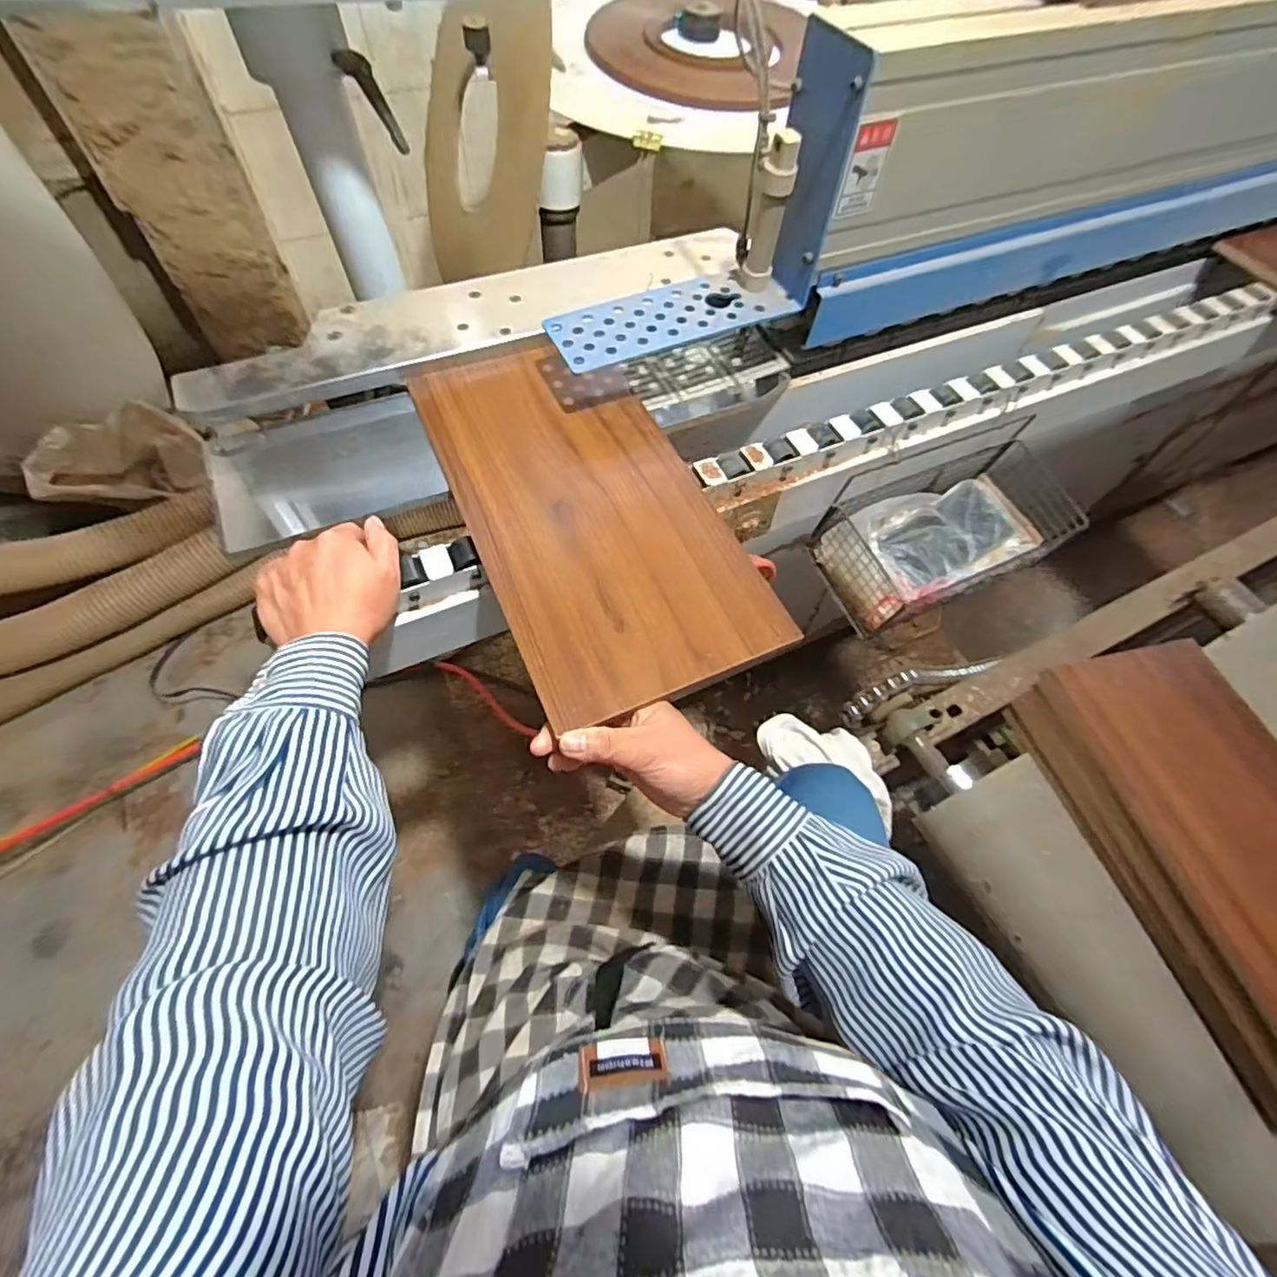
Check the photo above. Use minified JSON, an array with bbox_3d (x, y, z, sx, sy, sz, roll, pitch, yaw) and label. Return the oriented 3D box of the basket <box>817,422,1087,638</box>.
[{"bbox_3d":[0.350,-0.123,0.660,0.285,0.113,0.136,-21,66,-14],"label":"basket"}]

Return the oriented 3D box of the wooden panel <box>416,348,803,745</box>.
[{"bbox_3d":[-0.045,-0.117,0.495,0.191,0.016,0.382,-20,65,-13],"label":"wooden panel"}]

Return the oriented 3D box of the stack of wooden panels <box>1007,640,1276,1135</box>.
[{"bbox_3d":[0.551,0.193,0.570,0.206,0.076,0.381,-13,64,-10],"label":"stack of wooden panels"}]

